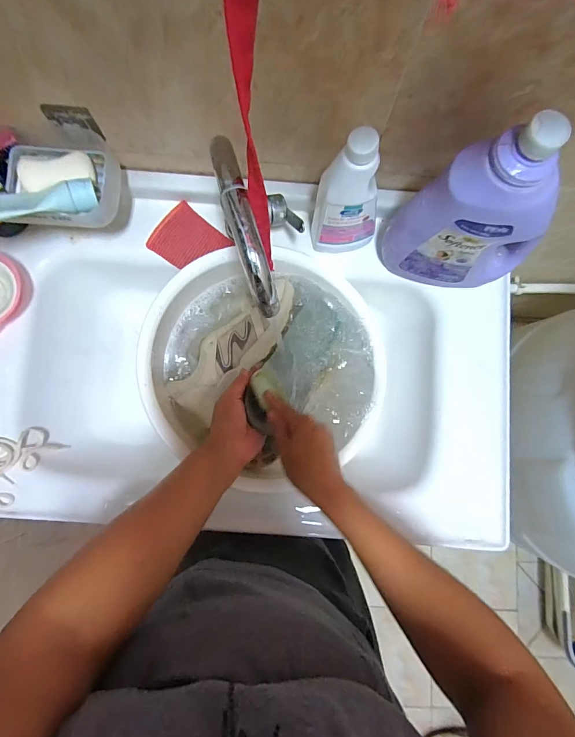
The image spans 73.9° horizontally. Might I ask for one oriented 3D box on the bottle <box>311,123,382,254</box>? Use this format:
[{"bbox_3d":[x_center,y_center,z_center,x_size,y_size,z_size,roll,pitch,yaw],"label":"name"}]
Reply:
[{"bbox_3d":[0.079,-0.201,0.468,0.088,0.206,0.042,11,83,0],"label":"bottle"}]

